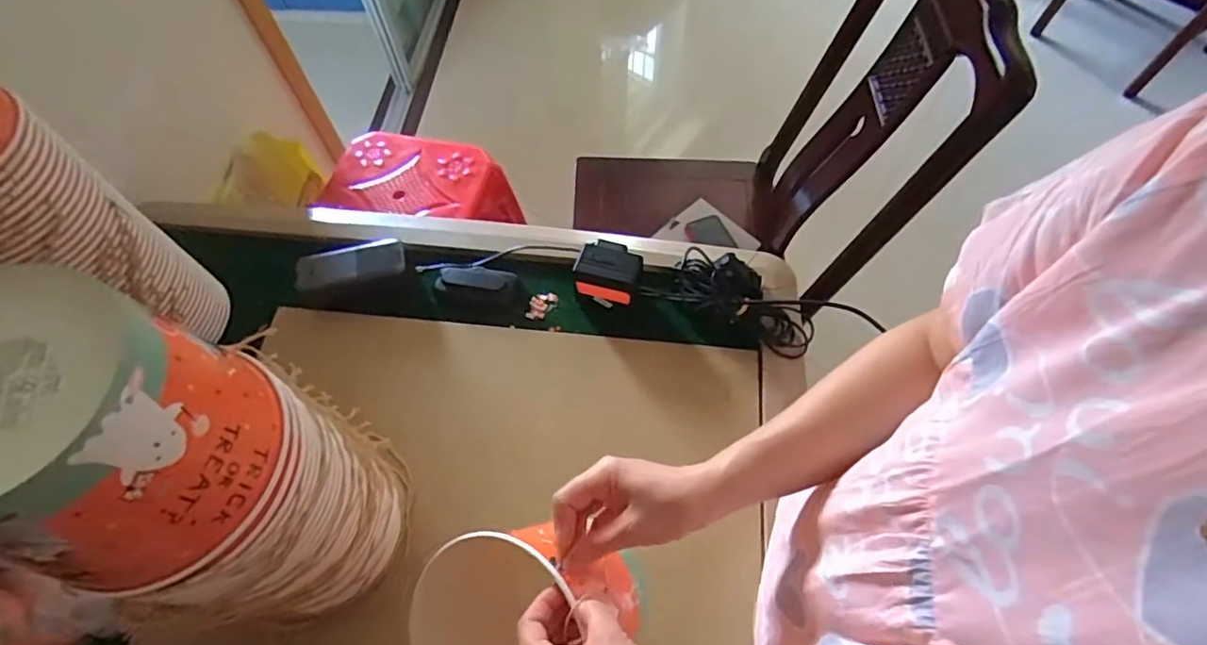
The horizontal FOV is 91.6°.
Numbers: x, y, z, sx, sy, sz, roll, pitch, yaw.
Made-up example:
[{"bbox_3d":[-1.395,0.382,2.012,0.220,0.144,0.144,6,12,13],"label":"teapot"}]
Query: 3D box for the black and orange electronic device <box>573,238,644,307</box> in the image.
[{"bbox_3d":[0.009,-0.058,0.711,0.074,0.059,0.058,15,63,10],"label":"black and orange electronic device"}]

